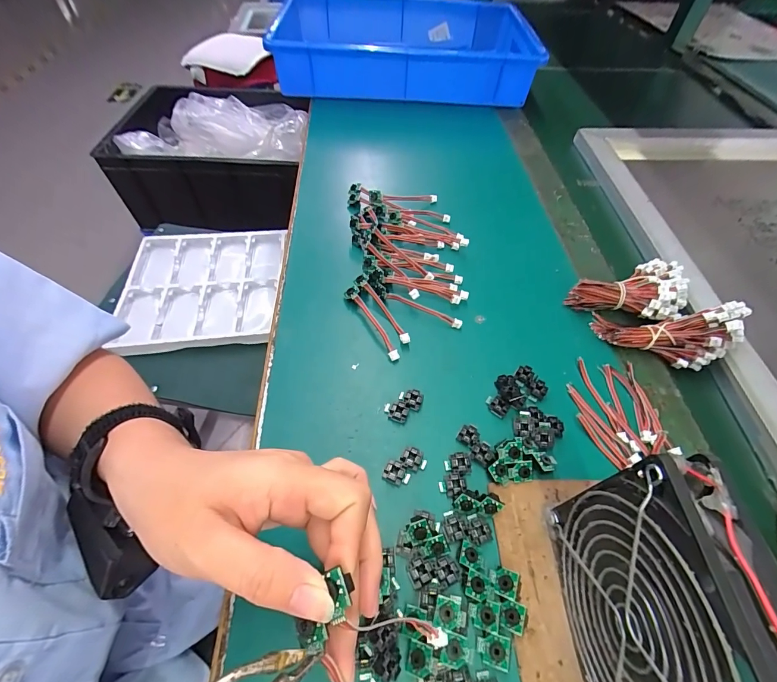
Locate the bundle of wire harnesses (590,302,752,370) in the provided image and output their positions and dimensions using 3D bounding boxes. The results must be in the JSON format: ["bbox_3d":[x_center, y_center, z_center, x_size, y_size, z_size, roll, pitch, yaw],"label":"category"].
[{"bbox_3d":[0.247,-0.006,0.329,0.119,0.038,0.048,1,52,17],"label":"bundle of wire harnesses"}]

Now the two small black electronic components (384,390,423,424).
[{"bbox_3d":[0.013,0.051,0.293,0.030,0.010,0.019,-34,63,-24],"label":"two small black electronic components"}]

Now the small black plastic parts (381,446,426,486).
[{"bbox_3d":[0.011,0.090,0.264,0.030,0.010,0.017,-27,60,-21],"label":"small black plastic parts"}]

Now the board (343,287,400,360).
[{"bbox_3d":[-0.014,-0.017,0.337,0.013,0.012,0.085,-26,60,-21],"label":"board"}]

